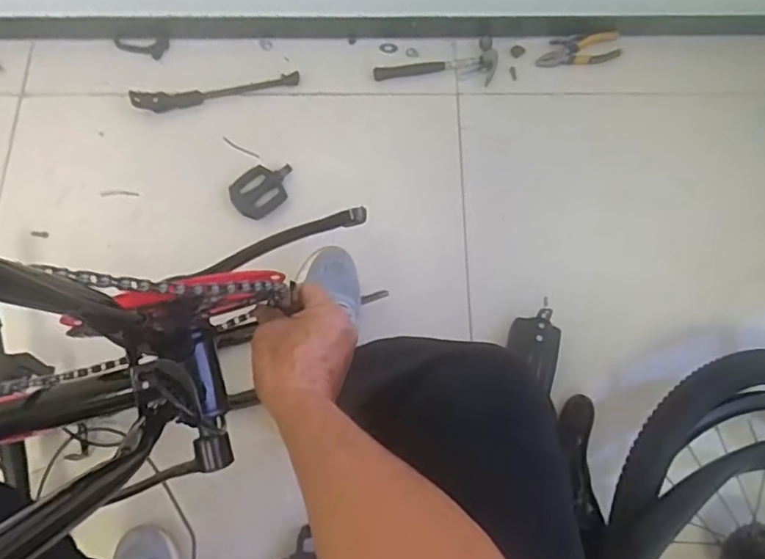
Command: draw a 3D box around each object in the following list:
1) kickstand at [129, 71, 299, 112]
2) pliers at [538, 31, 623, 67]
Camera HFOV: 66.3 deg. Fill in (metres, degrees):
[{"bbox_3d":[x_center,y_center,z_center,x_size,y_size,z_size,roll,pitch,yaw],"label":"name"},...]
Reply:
[{"bbox_3d":[-0.301,-0.342,1.063,0.302,0.024,0.036,-10,73,-5],"label":"kickstand"},{"bbox_3d":[0.359,-0.420,1.069,0.150,0.014,0.060,-7,73,-3],"label":"pliers"}]

